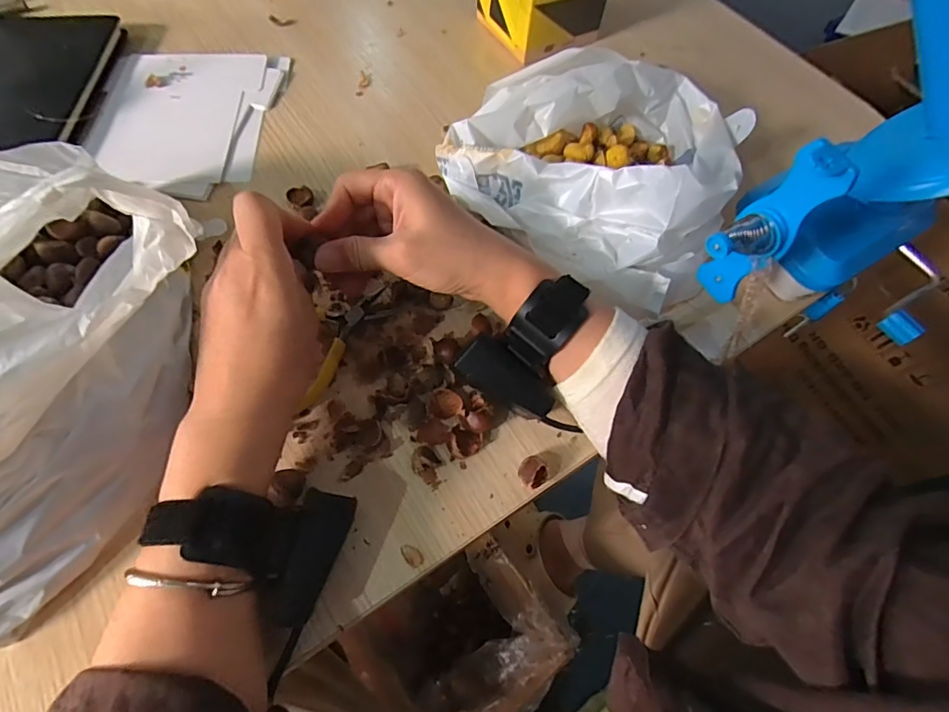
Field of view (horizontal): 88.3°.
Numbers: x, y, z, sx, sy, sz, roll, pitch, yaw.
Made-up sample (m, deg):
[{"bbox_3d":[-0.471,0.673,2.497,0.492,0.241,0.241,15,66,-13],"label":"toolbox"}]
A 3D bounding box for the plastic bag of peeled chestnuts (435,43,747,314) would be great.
[{"bbox_3d":[0.114,-0.177,0.411,0.235,0.094,0.234,39,68,16],"label":"plastic bag of peeled chestnuts"}]

